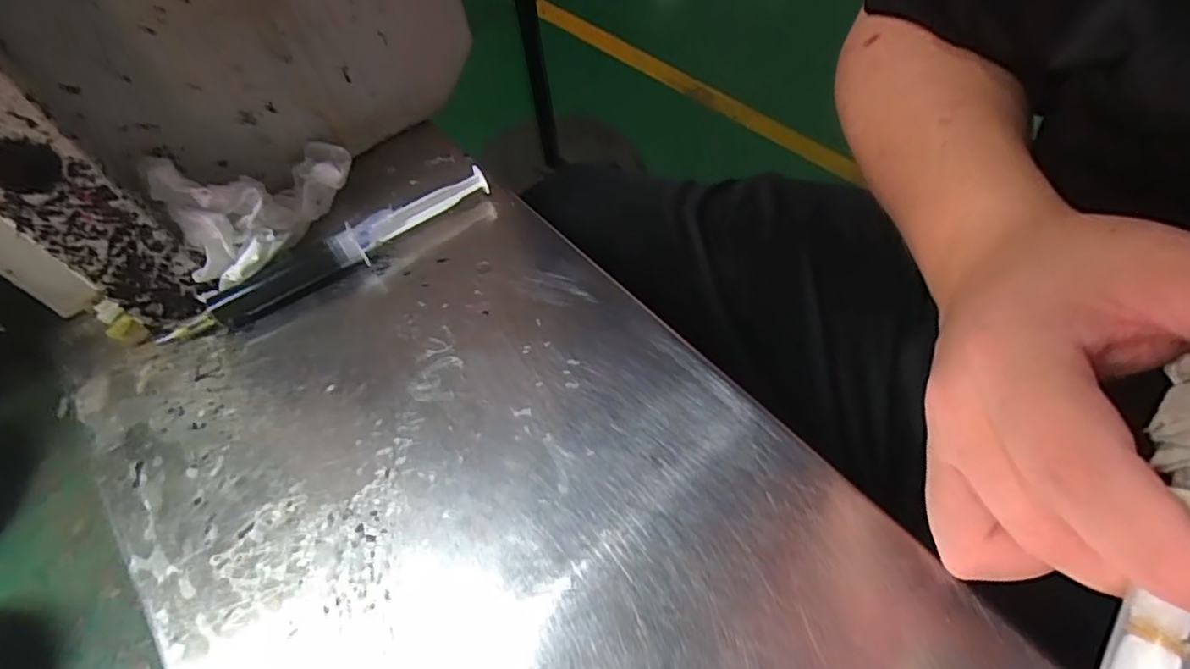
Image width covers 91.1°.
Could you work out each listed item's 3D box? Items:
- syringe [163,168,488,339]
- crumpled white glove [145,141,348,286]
[{"bbox_3d":[-0.134,-0.042,0.303,0.174,0.019,0.018,-33,61,-13],"label":"syringe"},{"bbox_3d":[-0.169,-0.070,0.298,0.044,0.059,0.099,35,67,25],"label":"crumpled white glove"}]

